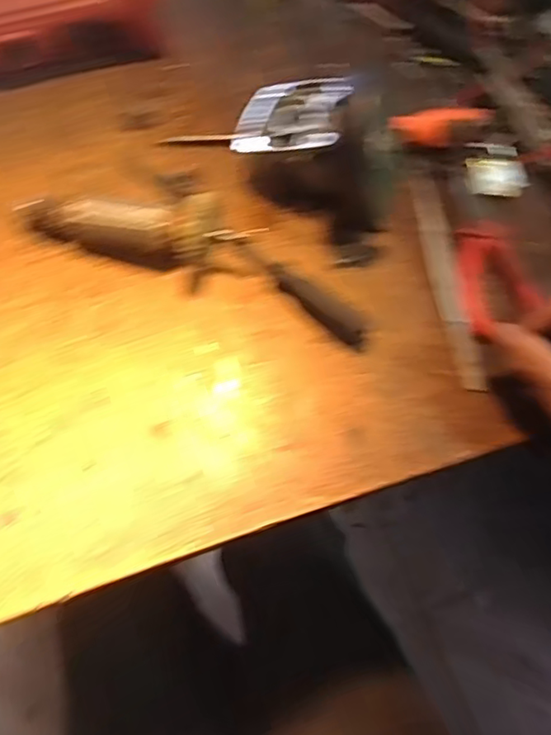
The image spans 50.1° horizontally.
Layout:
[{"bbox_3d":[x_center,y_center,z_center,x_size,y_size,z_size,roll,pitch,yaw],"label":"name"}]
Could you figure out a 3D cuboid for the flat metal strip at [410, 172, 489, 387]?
[{"bbox_3d":[0.122,-0.063,0.416,0.023,0.004,0.163,-10,75,-3],"label":"flat metal strip"}]

